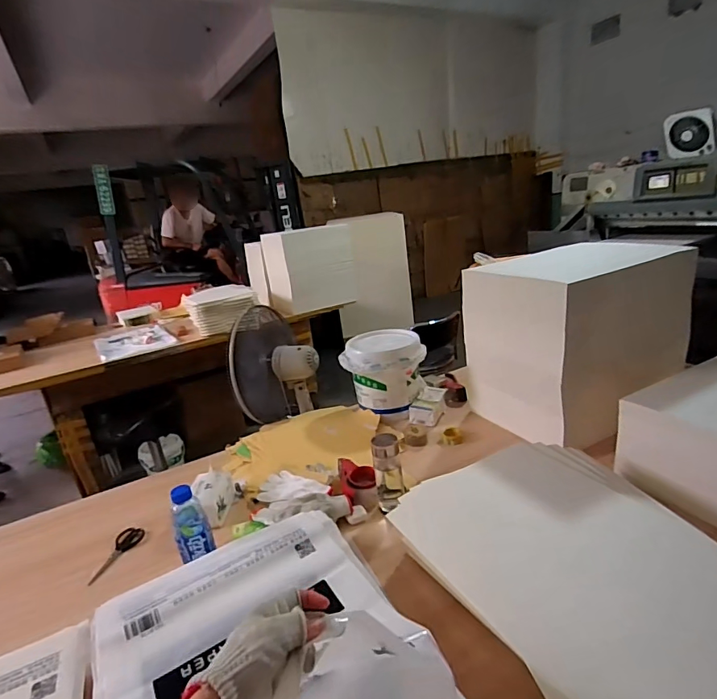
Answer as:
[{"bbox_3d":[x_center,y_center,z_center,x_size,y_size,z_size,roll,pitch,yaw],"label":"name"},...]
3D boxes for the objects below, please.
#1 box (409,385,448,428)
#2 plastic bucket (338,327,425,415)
[{"bbox_3d":[0.227,0.182,1.468,0.093,0.062,0.158,2,21,24],"label":"box"},{"bbox_3d":[0.093,0.087,1.527,0.246,0.243,0.246,-6,19,2],"label":"plastic bucket"}]

